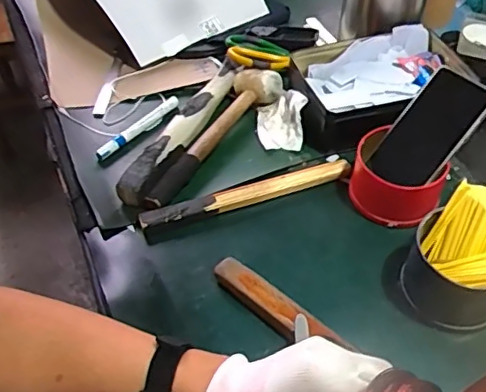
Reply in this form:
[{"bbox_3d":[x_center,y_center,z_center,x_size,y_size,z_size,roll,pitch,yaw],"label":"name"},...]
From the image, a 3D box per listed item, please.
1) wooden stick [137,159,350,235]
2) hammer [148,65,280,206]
[{"bbox_3d":[0.005,-0.002,0.654,0.255,0.020,0.020,-16,49,-11],"label":"wooden stick"},{"bbox_3d":[-0.046,-0.083,0.710,0.067,0.042,0.261,29,55,26],"label":"hammer"}]

